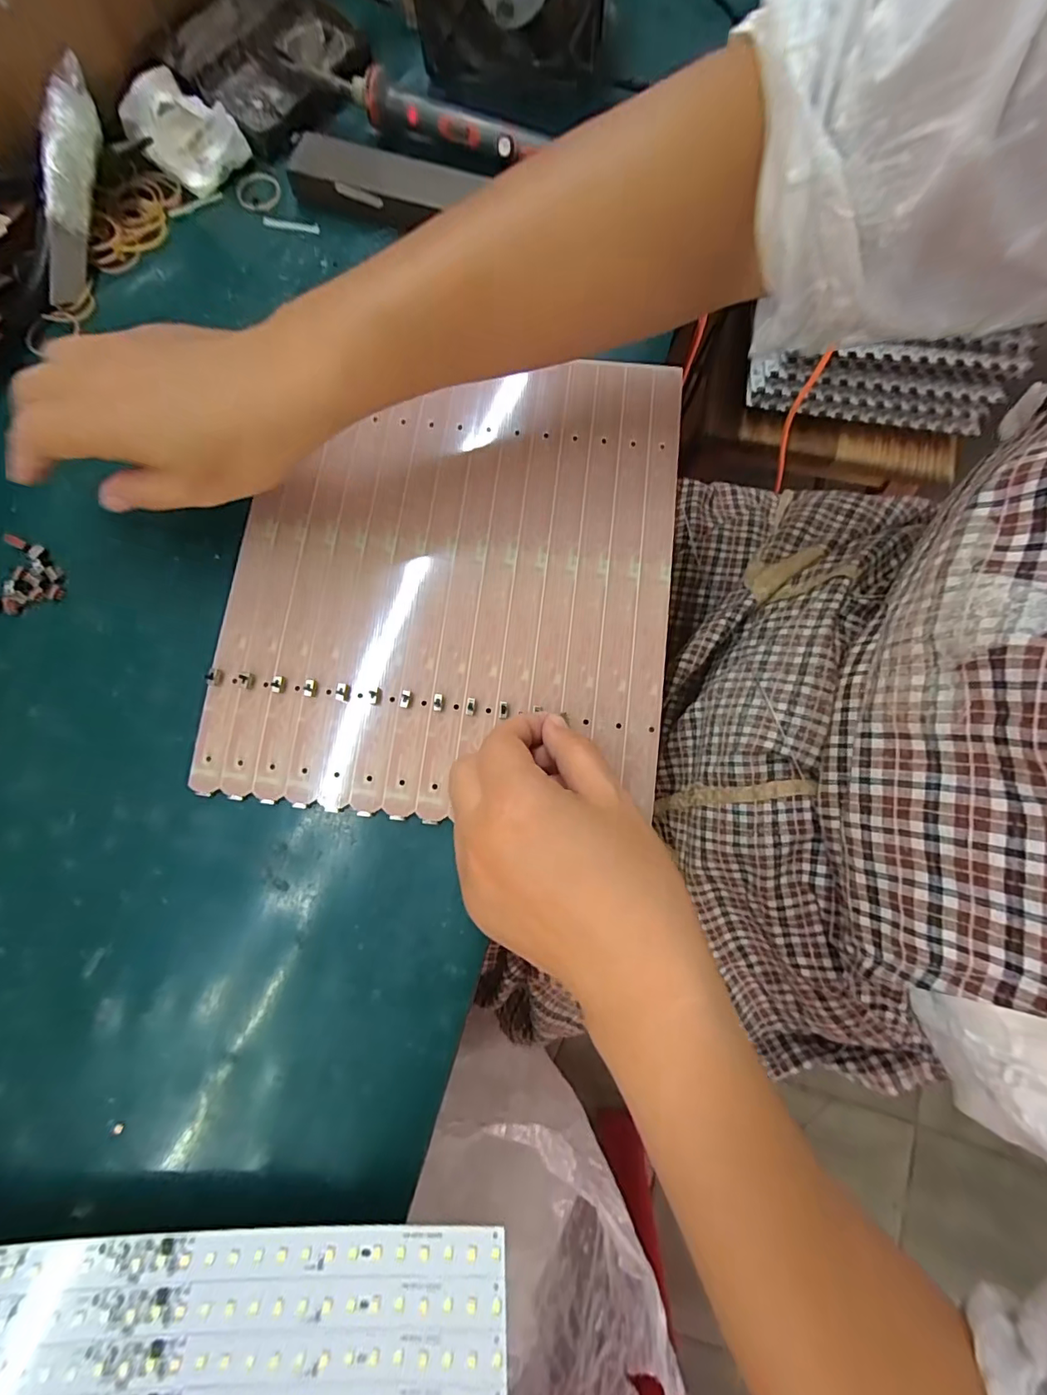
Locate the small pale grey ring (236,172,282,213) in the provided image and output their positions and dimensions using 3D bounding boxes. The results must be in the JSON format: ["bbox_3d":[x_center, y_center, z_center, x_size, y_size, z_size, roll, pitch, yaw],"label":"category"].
[{"bbox_3d":[-0.183,-0.350,0.351,0.030,0.004,0.035,-22,77,-4],"label":"small pale grey ring"}]

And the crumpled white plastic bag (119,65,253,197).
[{"bbox_3d":[-0.229,-0.381,0.344,0.081,0.036,0.052,42,81,10],"label":"crumpled white plastic bag"}]

